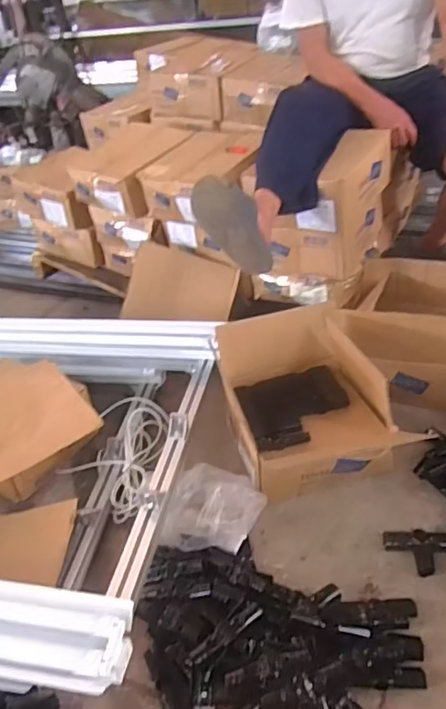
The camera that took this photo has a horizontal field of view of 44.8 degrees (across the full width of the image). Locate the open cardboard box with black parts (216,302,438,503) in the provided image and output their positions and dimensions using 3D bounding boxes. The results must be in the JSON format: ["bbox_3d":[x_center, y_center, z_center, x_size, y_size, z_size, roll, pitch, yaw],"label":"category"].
[{"bbox_3d":[0.175,0.093,1.175,0.336,0.215,0.357,-10,34,-4],"label":"open cardboard box with black parts"}]

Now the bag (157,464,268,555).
[{"bbox_3d":[-0.003,0.287,1.026,0.163,0.079,0.190,6,36,18],"label":"bag"}]

